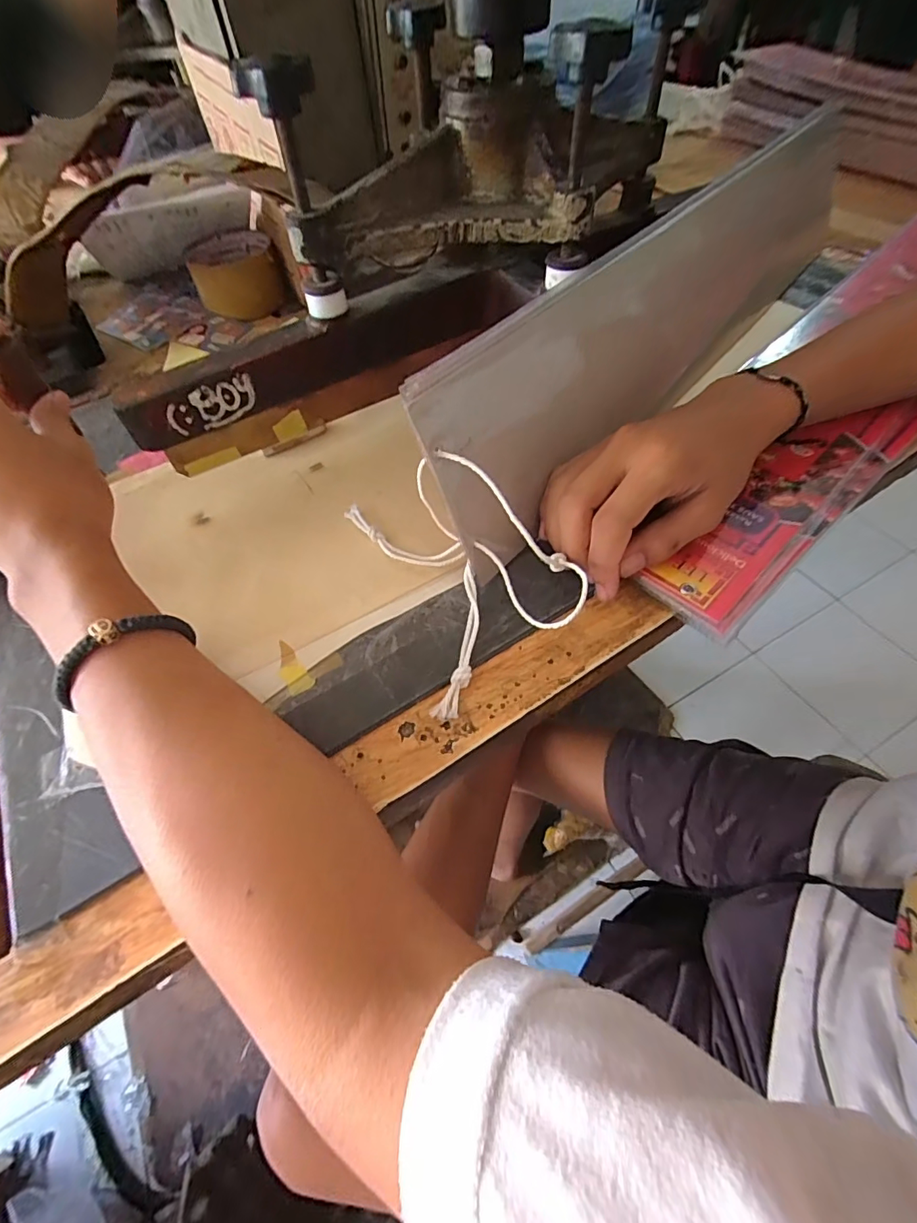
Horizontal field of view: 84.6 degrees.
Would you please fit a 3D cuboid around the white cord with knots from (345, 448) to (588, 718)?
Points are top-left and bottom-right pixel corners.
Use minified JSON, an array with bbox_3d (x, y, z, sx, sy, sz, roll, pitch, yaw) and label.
[{"bbox_3d":[0.005,-0.040,0.261,0.099,0.078,0.145,-20,56,-10],"label":"white cord with knots"}]

